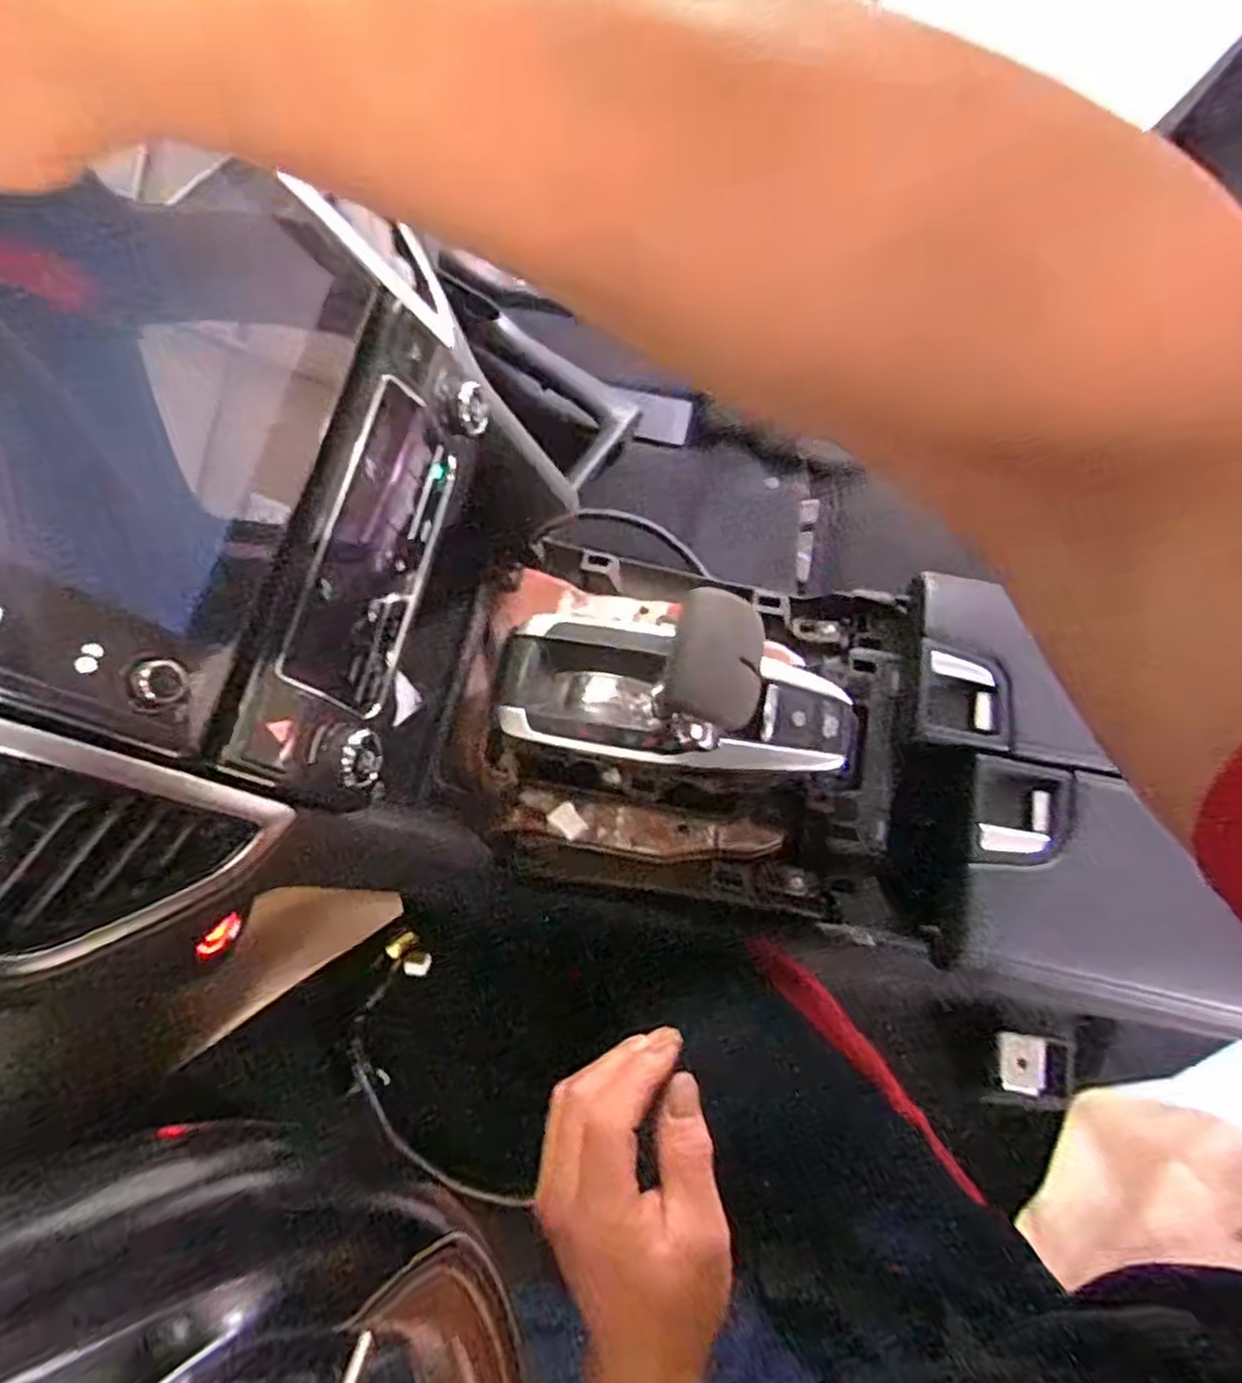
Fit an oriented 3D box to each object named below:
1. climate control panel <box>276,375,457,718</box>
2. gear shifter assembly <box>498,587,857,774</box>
[{"bbox_3d":[-0.111,-0.065,0.359,0.010,0.069,0.150,3,70,25],"label":"climate control panel"},{"bbox_3d":[0.028,-0.001,0.459,0.212,0.119,0.087,9,71,16],"label":"gear shifter assembly"}]

